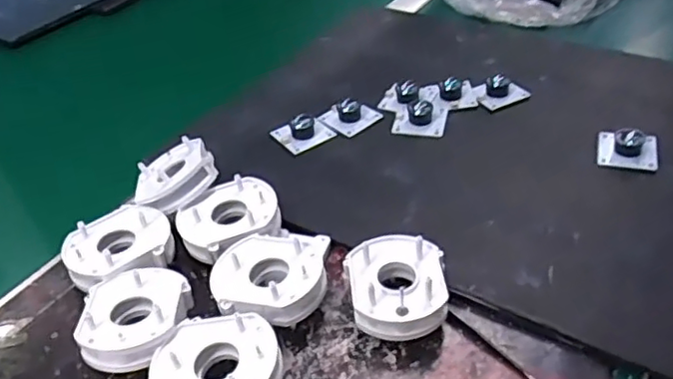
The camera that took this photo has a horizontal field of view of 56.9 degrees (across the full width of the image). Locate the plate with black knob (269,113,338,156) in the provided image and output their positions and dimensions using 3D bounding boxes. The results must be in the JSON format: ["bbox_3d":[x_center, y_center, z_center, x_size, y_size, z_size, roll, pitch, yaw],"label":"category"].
[{"bbox_3d":[-0.029,-0.054,0.541,0.044,0.018,0.039,-27,45,-24],"label":"plate with black knob"}]

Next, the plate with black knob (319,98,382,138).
[{"bbox_3d":[0.012,-0.069,0.557,0.044,0.018,0.039,-34,47,-29],"label":"plate with black knob"}]

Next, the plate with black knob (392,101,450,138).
[{"bbox_3d":[0.074,-0.068,0.548,0.044,0.016,0.049,7,41,14],"label":"plate with black knob"}]

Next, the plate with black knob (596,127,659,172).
[{"bbox_3d":[0.231,-0.035,0.490,0.043,0.023,0.039,9,42,17],"label":"plate with black knob"}]

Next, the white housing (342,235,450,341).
[{"bbox_3d":[0.038,0.062,0.391,0.061,0.031,0.064,-3,40,3],"label":"white housing"}]

